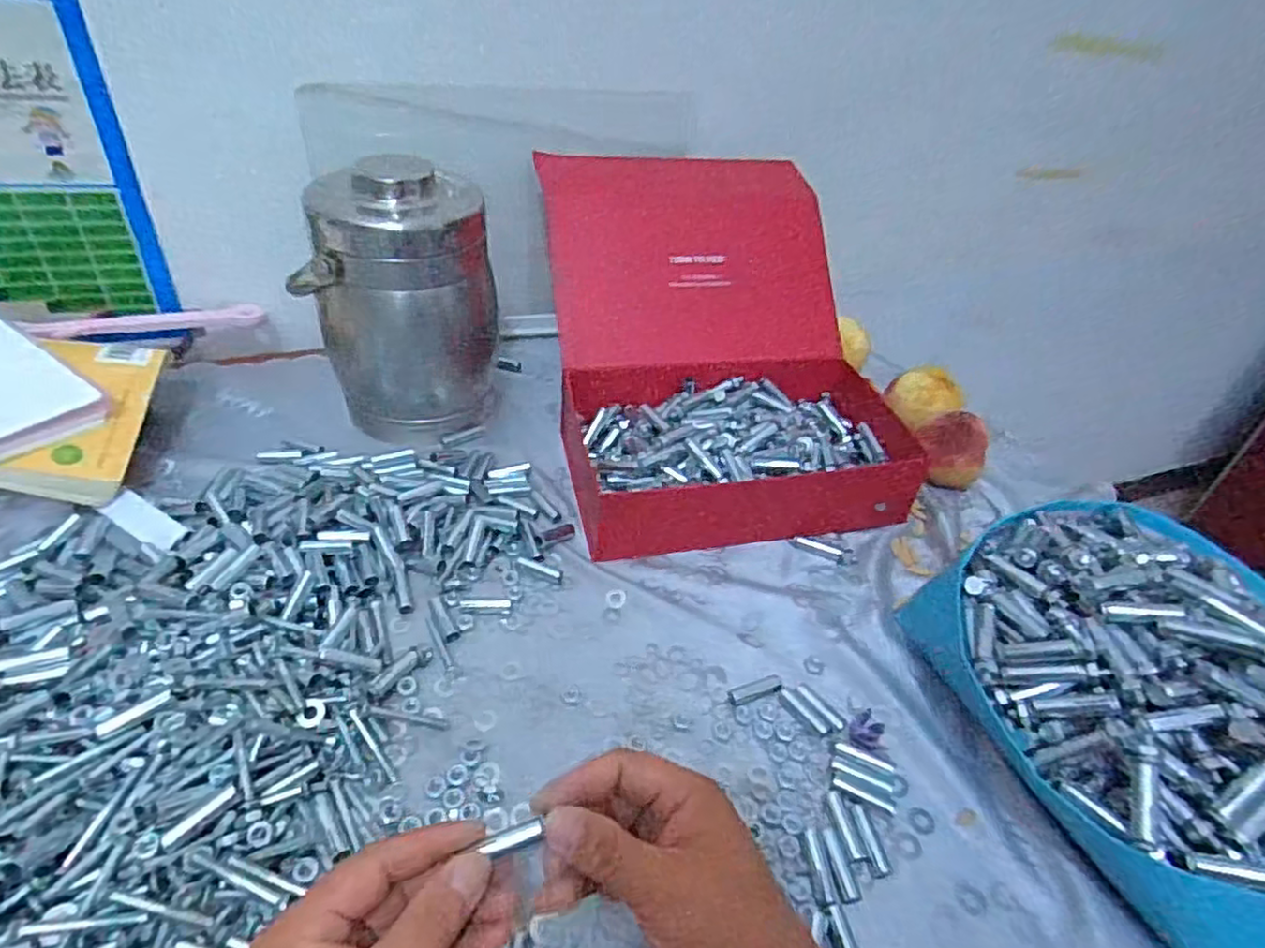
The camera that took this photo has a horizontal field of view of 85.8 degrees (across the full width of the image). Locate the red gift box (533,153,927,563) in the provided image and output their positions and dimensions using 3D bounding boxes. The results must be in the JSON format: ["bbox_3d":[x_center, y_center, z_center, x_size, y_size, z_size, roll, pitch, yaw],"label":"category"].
[{"bbox_3d":[0.084,-0.135,0.673,0.307,0.199,0.385,-5,42,-14],"label":"red gift box"}]

